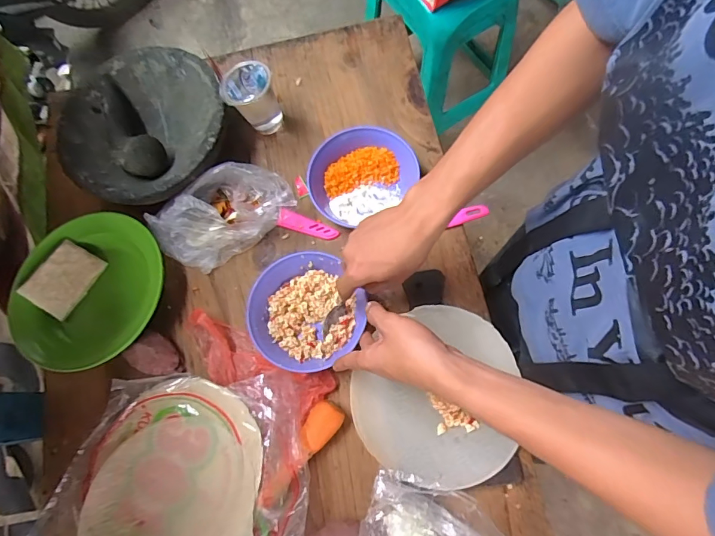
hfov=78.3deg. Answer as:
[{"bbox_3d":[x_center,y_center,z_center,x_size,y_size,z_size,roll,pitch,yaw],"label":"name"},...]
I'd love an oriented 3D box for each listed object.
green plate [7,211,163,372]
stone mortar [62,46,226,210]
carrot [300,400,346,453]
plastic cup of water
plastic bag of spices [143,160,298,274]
[{"bbox_3d":[-0.363,0.026,0.605,0.204,0.062,0.228,-41,64,-13],"label":"green plate"},{"bbox_3d":[-0.309,-0.206,0.628,0.239,0.067,0.252,-24,75,-6],"label":"stone mortar"},{"bbox_3d":[-0.044,0.188,0.526,0.038,0.034,0.057,36,78,10],"label":"carrot"},{"bbox_3d":[-0.151,-0.241,0.634,0.069,0.085,0.065,0,74,1],"label":"plastic cup of water"},{"bbox_3d":[-0.189,-0.078,0.600,0.184,0.066,0.108,-30,76,-7],"label":"plastic bag of spices"}]

